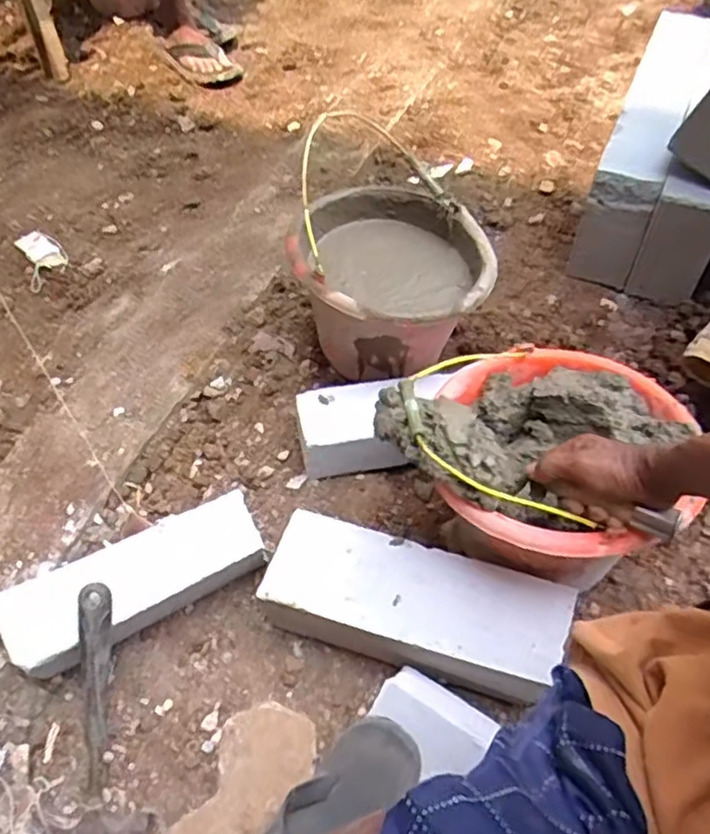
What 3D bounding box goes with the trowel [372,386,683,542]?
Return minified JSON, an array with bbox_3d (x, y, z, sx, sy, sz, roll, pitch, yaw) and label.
[{"bbox_3d":[0.160,0.050,0.674,0.305,0.034,0.089,25,54,15],"label":"trowel"}]

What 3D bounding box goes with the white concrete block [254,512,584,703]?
[{"bbox_3d":[0.053,0.216,0.754,0.301,0.116,0.122,15,54,11],"label":"white concrete block"}]

